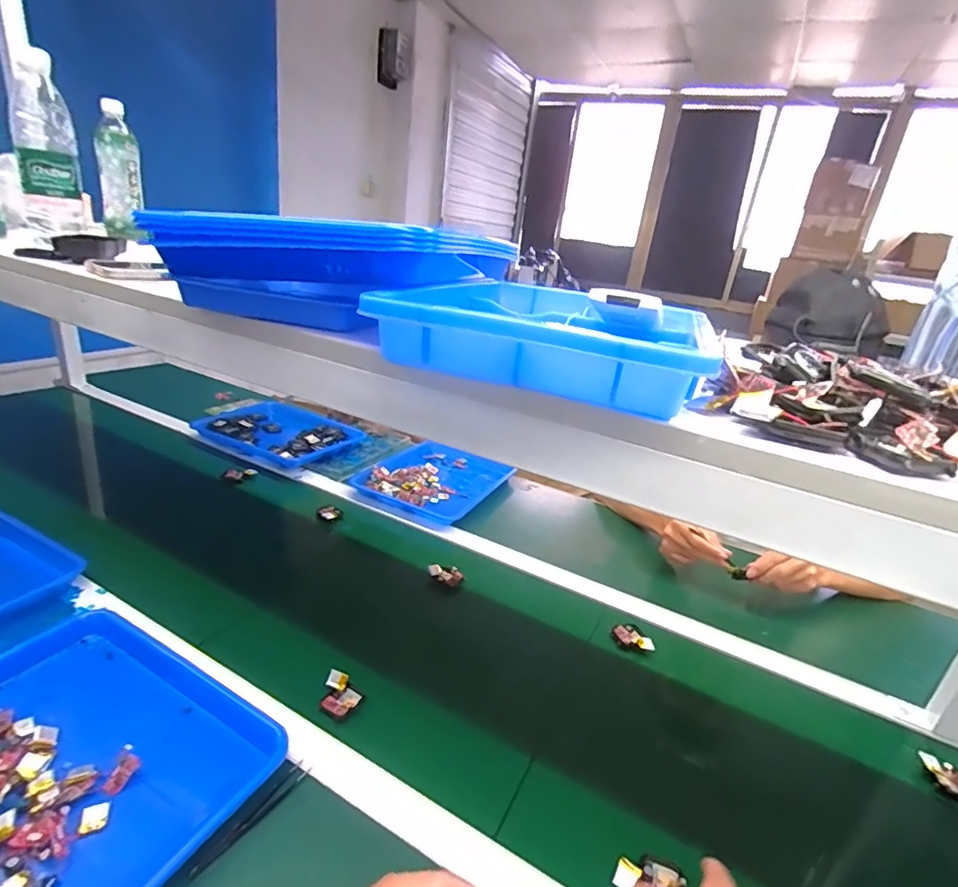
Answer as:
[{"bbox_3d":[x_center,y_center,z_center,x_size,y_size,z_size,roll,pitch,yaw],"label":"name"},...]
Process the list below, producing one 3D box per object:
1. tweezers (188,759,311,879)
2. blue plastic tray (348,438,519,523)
[{"bbox_3d":[-0.202,0.335,0.468,0.013,0.011,0.115,18,25,27],"label":"tweezers"},{"bbox_3d":[-0.093,0.072,1.132,0.266,0.029,0.328,15,24,20],"label":"blue plastic tray"}]

